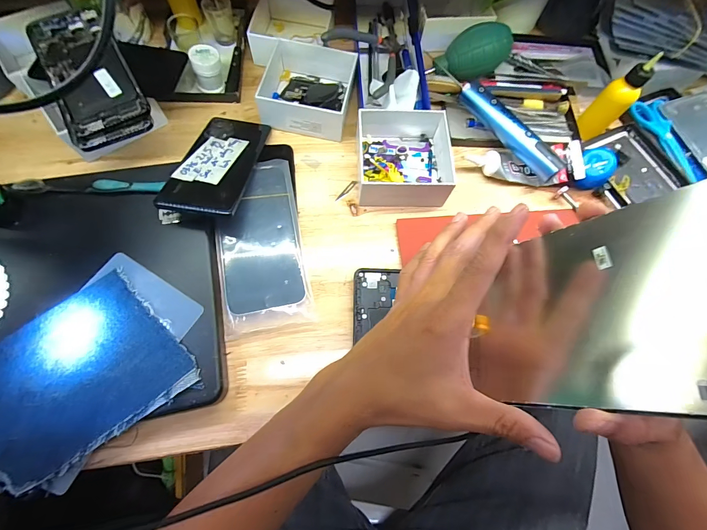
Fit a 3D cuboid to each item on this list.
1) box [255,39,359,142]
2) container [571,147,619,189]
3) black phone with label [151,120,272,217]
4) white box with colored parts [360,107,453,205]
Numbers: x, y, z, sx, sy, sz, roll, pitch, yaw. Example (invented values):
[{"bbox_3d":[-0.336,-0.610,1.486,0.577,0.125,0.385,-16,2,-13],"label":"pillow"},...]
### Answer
[{"bbox_3d":[-0.058,-0.226,0.407,0.118,0.046,0.122,9,70,-1],"label":"box"},{"bbox_3d":[0.286,-0.116,0.391,0.041,0.039,0.037,-11,72,-8],"label":"container"},{"bbox_3d":[-0.145,-0.112,0.354,0.069,0.013,0.160,7,52,0],"label":"black phone with label"},{"bbox_3d":[0.058,-0.130,0.385,0.108,0.042,0.120,-1,71,-4],"label":"white box with colored parts"}]

